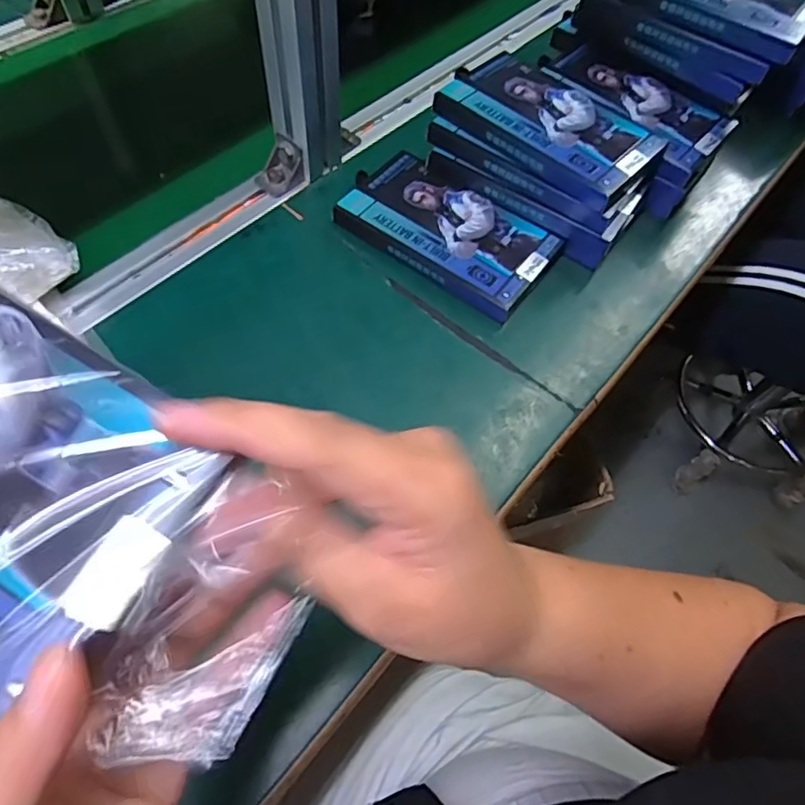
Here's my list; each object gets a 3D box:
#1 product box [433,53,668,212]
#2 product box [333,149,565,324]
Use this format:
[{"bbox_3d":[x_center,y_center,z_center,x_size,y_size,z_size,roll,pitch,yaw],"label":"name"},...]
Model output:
[{"bbox_3d":[0.120,-0.224,0.455,0.163,0.019,0.100,37,64,17],"label":"product box"},{"bbox_3d":[0.036,-0.137,0.459,0.166,0.024,0.094,33,63,15],"label":"product box"}]

